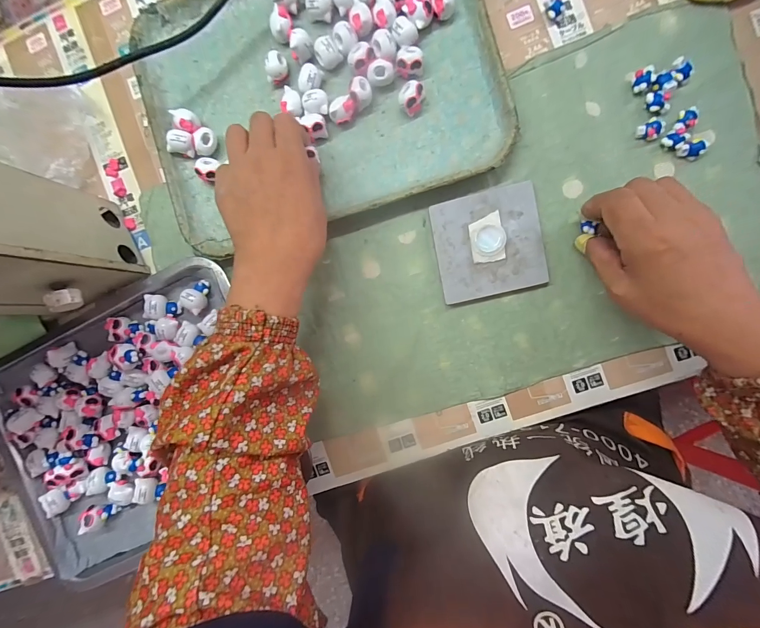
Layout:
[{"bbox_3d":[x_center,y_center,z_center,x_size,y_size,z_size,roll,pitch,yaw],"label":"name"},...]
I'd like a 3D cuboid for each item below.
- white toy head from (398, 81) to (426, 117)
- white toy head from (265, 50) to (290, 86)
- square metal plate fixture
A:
[{"bbox_3d":[0.029,-0.204,0.320,0.021,0.022,0.024,20,94,4],"label":"white toy head"},{"bbox_3d":[-0.101,-0.239,0.334,0.021,0.021,0.026,-16,91,6],"label":"white toy head"},{"bbox_3d":[0.104,-0.067,0.326,0.098,0.015,0.097,-12,91,6],"label":"square metal plate fixture"}]

